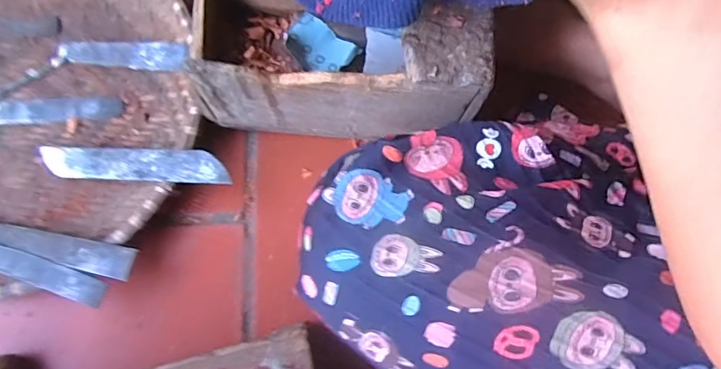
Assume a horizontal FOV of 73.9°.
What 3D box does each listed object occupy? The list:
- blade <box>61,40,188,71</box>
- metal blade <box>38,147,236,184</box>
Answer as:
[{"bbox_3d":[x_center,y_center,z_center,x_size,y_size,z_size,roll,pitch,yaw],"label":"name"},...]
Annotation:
[{"bbox_3d":[-0.220,-0.123,0.444,0.123,0.009,0.026,7,76,1],"label":"blade"},{"bbox_3d":[-0.194,-0.018,0.408,0.175,0.004,0.028,2,76,11],"label":"metal blade"}]

